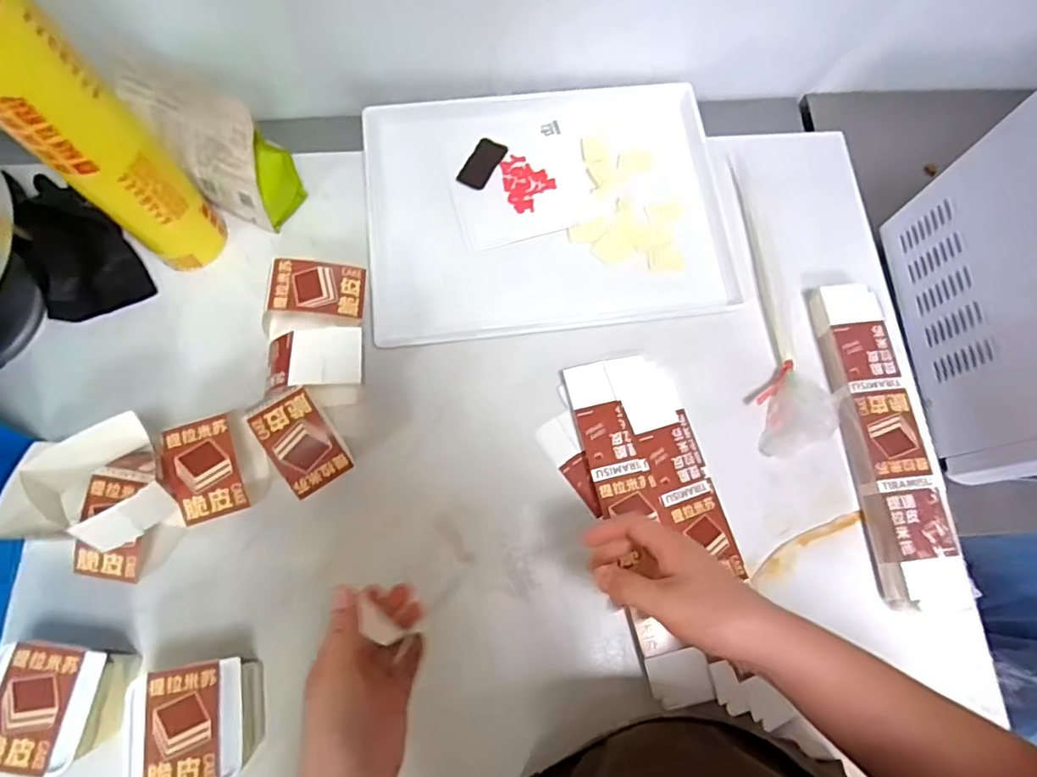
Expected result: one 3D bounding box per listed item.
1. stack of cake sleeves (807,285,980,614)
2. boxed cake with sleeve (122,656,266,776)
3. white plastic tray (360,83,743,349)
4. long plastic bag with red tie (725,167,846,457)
[{"bbox_3d":[0.392,0.050,0.613,0.074,0.037,0.341,-4,74,-3],"label":"stack of cake sleeves"},{"bbox_3d":[-0.276,0.290,0.501,0.100,0.072,0.095,-10,75,-5],"label":"boxed cake with sleeve"},{"bbox_3d":[0.031,-0.229,0.705,0.425,0.019,0.324,-8,73,-2],"label":"white plastic tray"},{"bbox_3d":[0.283,-0.110,0.665,0.090,0.031,0.374,-8,74,-4],"label":"long plastic bag with red tie"}]

